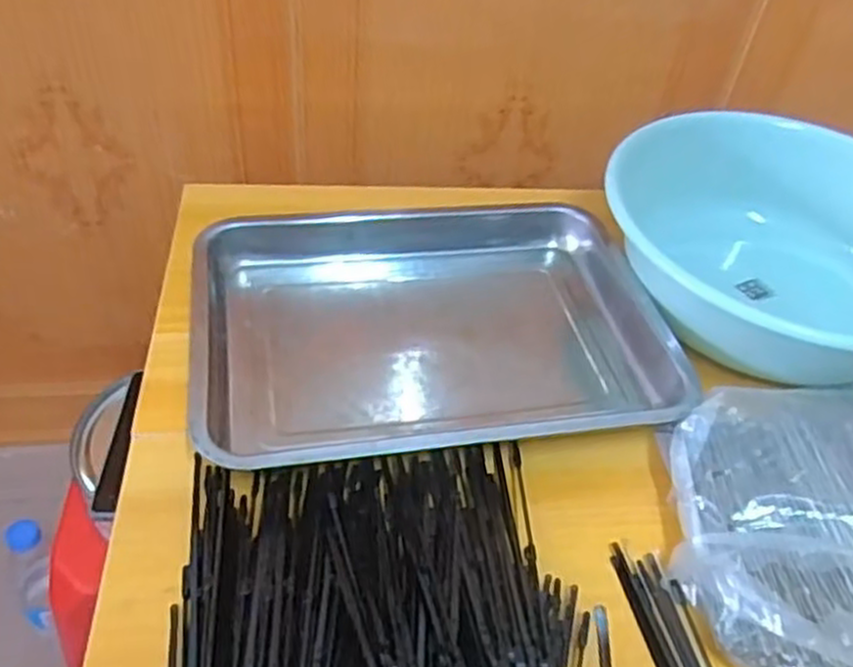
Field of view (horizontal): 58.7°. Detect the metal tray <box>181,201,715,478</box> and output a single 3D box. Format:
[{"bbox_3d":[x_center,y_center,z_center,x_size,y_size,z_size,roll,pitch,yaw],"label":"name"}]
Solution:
[{"bbox_3d":[0.000,-0.011,0.595,0.344,0.055,0.272,-4,47,-11],"label":"metal tray"}]

